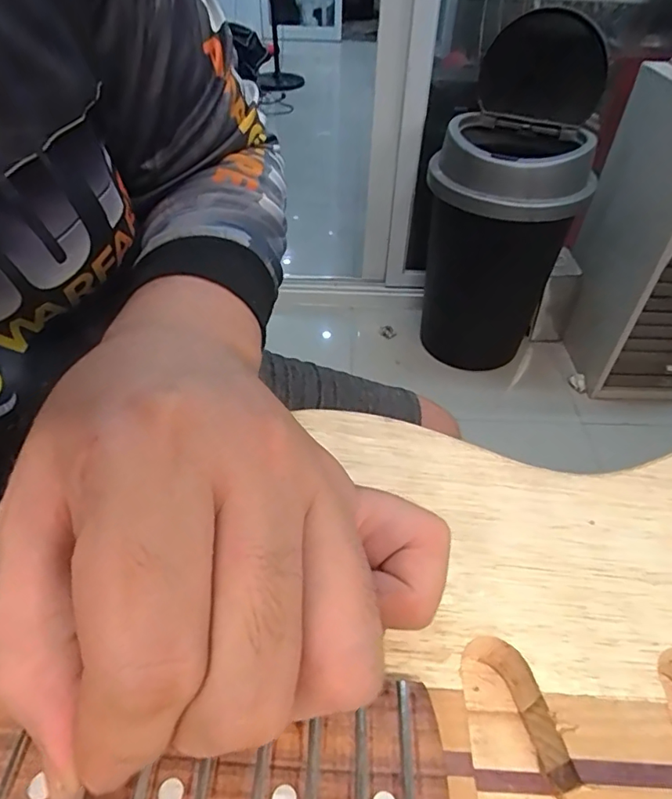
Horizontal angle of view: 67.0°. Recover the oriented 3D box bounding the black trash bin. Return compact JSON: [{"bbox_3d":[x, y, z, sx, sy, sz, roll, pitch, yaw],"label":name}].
[{"bbox_3d":[0.402,-0.442,1.277,0.336,0.713,0.323,17,47,14],"label":"black trash bin"}]

